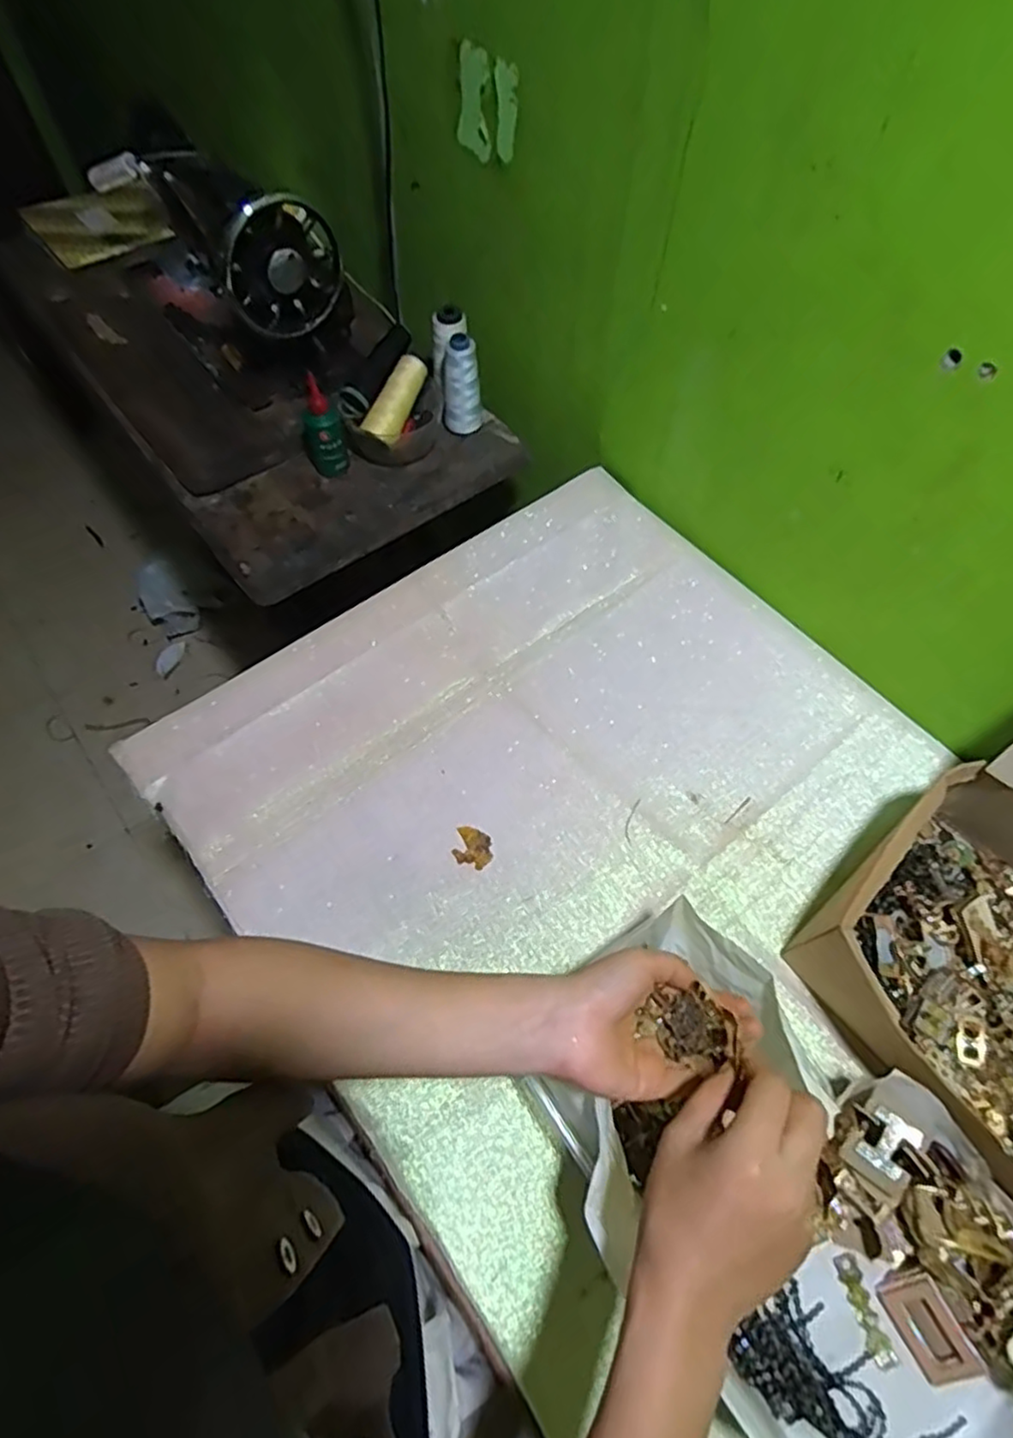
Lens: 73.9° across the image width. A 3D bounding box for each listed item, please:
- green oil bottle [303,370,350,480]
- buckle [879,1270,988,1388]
[{"bbox_3d":[-0.210,-0.332,0.779,0.038,0.111,0.036,6,61,4],"label":"green oil bottle"},{"bbox_3d":[0.268,0.385,0.426,0.037,0.011,0.053,-36,50,14],"label":"buckle"}]

